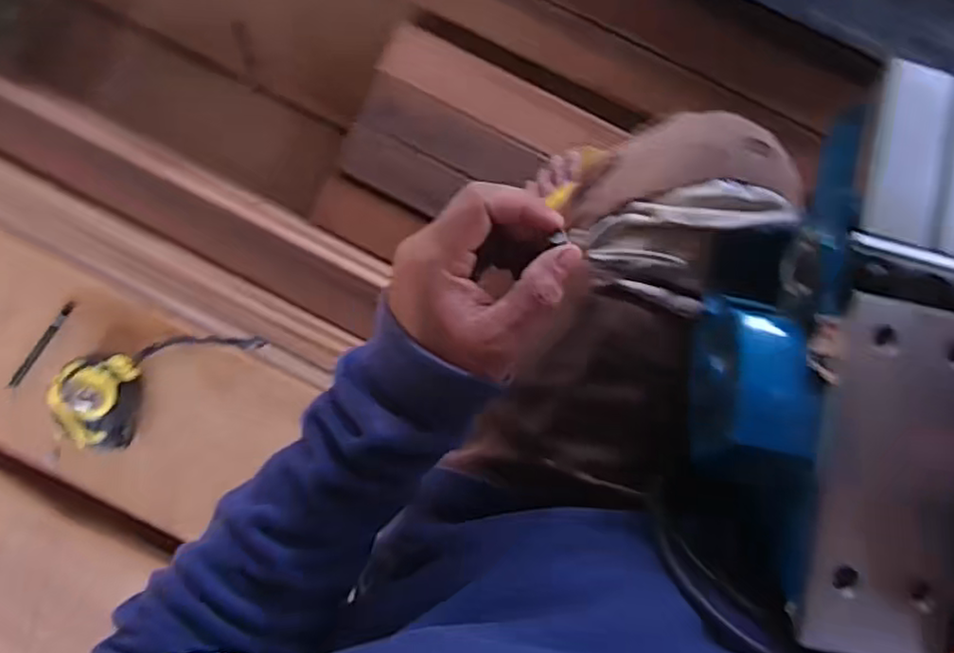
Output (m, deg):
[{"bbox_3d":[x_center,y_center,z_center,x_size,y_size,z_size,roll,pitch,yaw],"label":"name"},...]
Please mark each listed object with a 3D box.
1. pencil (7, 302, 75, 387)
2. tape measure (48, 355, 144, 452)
[{"bbox_3d":[-0.415,0.018,0.630,0.008,0.008,0.102,39,94,0],"label":"pencil"},{"bbox_3d":[-0.347,0.067,0.606,0.067,0.045,0.083,10,94,2],"label":"tape measure"}]

